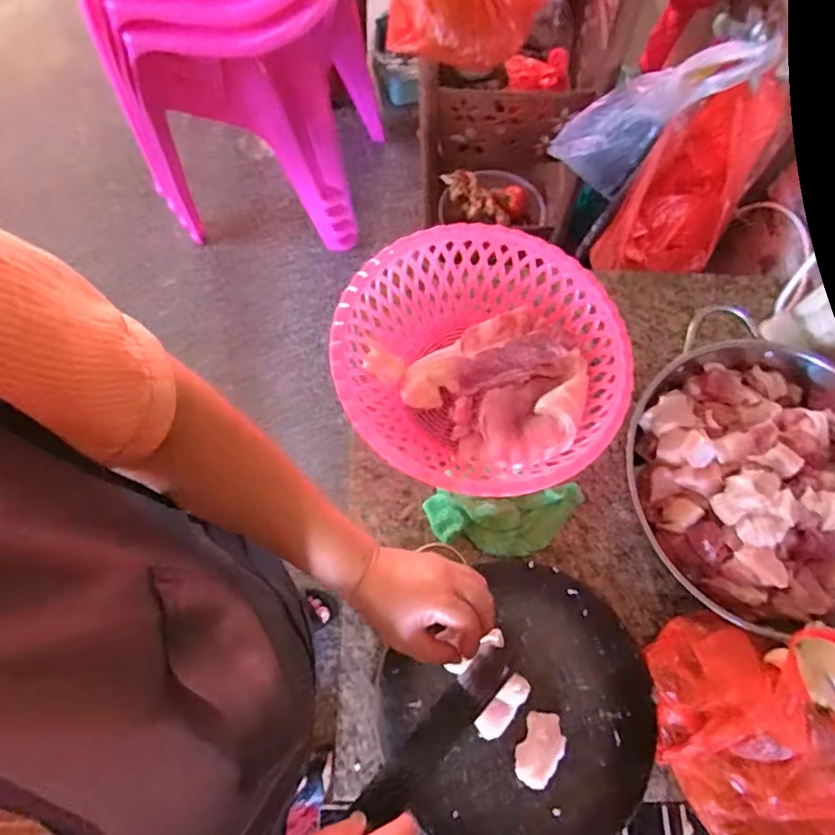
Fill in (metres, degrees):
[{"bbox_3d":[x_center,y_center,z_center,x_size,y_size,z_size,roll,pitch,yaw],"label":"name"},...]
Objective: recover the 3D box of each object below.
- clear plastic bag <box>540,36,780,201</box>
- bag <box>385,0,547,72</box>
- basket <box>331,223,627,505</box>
[{"bbox_3d":[0.324,-0.408,0.765,0.116,0.275,0.074,20,66,-34],"label":"clear plastic bag"},{"bbox_3d":[0.060,-0.502,0.679,0.132,0.124,0.163,31,73,10],"label":"bag"},{"bbox_3d":[0.068,-0.057,0.634,0.299,0.106,0.292,0,71,-1],"label":"basket"}]

